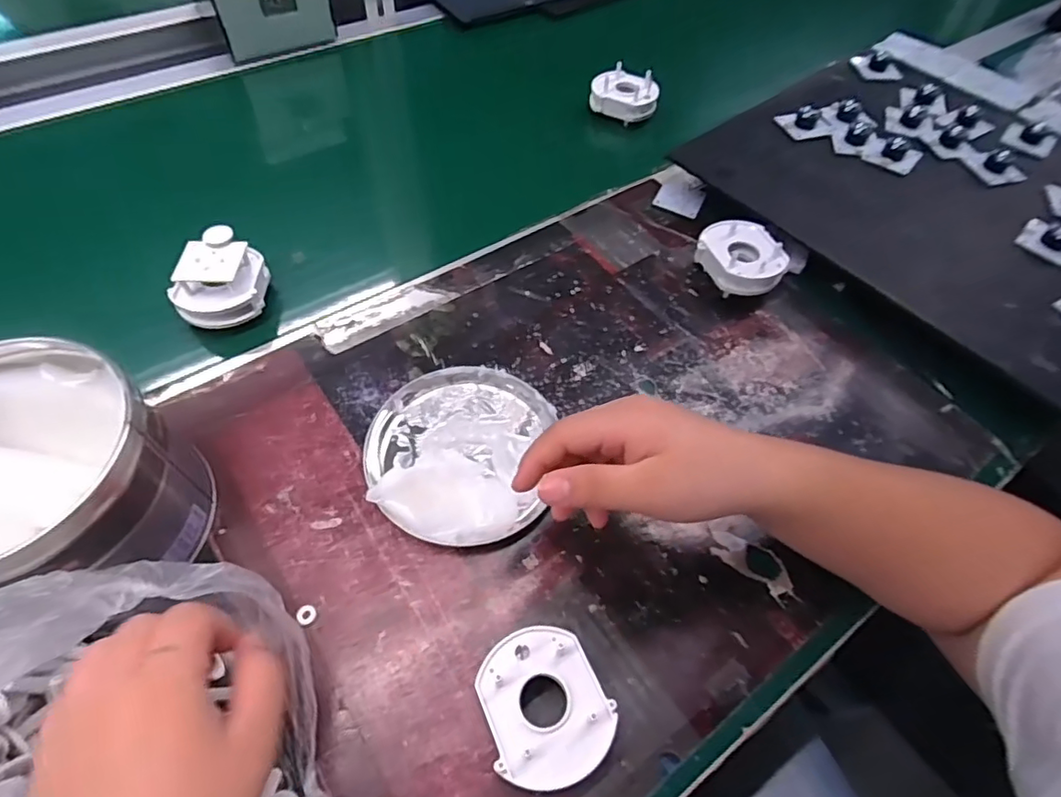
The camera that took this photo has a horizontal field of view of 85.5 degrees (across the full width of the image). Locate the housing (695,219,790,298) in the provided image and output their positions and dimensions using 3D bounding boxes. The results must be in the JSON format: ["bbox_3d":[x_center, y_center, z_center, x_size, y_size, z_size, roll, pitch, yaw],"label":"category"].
[{"bbox_3d":[0.173,-0.113,0.479,0.073,0.039,0.066,25,58,12],"label":"housing"}]

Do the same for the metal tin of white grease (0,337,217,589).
[{"bbox_3d":[-0.262,0.041,0.314,0.129,0.097,0.111,-21,60,-18],"label":"metal tin of white grease"}]

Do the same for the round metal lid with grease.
[{"bbox_3d":[-0.049,0.030,0.379,0.116,0.030,0.125,2,56,-3],"label":"round metal lid with grease"}]

